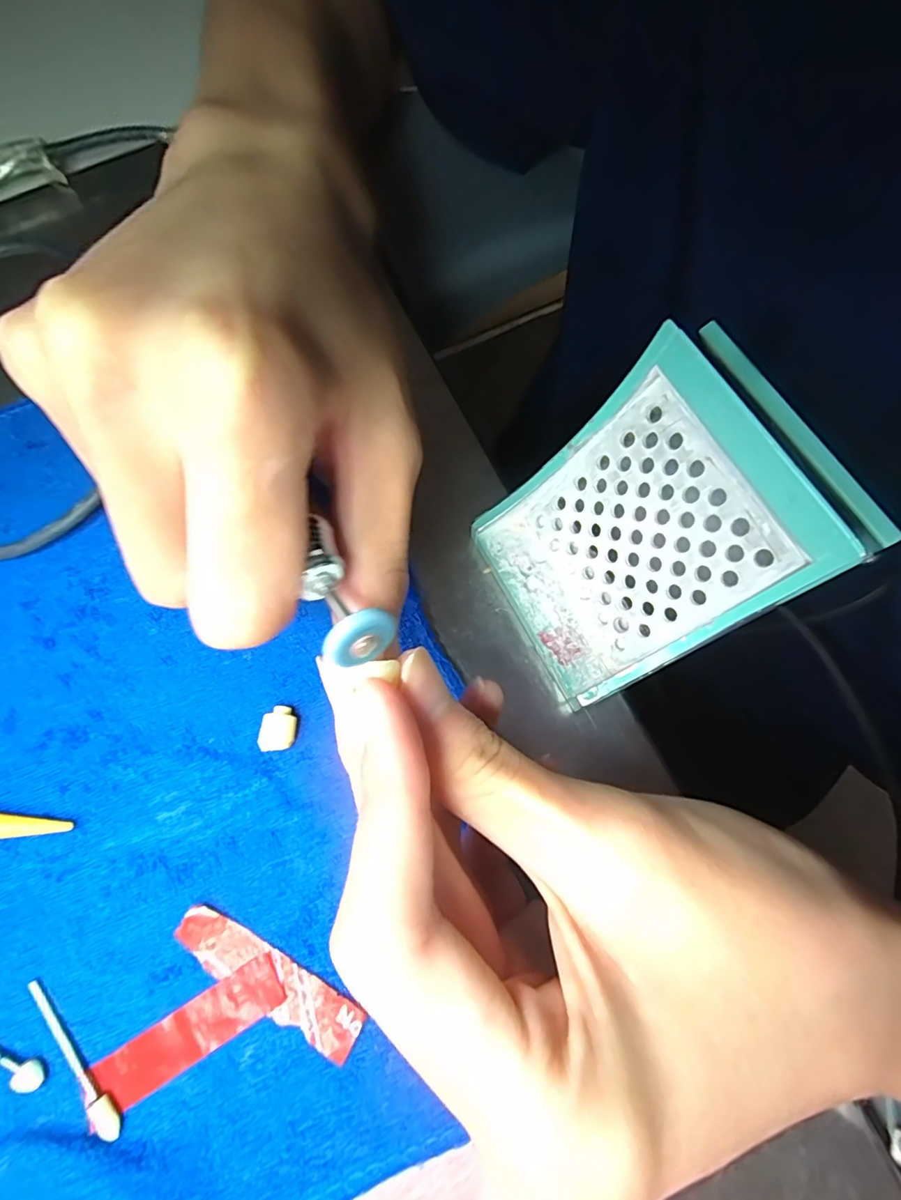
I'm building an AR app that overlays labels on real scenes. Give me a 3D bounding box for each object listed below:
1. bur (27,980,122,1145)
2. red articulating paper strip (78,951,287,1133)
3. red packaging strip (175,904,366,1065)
[{"bbox_3d":[-0.104,0.126,0.144,0.005,0.004,0.046,-43,76,-10],"label":"bur"},{"bbox_3d":[-0.074,0.121,0.145,0.056,0.004,0.014,-31,74,-7],"label":"red articulating paper strip"},{"bbox_3d":[-0.052,0.107,0.148,0.058,0.005,0.014,27,74,11],"label":"red packaging strip"}]

